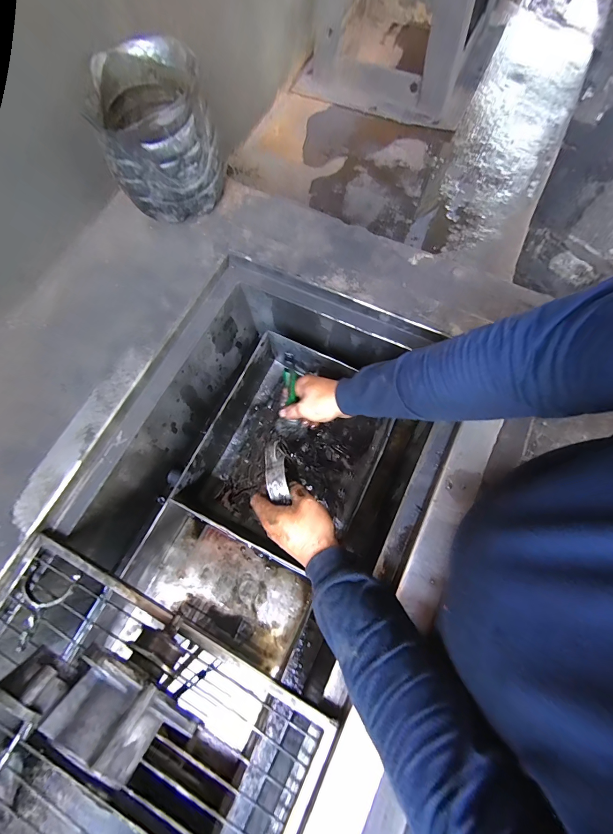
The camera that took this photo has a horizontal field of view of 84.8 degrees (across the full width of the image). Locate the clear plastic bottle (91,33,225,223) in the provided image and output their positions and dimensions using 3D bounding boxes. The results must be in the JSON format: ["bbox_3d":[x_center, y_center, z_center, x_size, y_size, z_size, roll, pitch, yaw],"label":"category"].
[{"bbox_3d":[-0.213,-0.417,0.511,0.144,0.158,0.163,-10,74,-2],"label":"clear plastic bottle"}]

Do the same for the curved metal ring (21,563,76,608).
[{"bbox_3d":[-0.328,0.213,0.413,0.067,0.017,0.040,23,76,7],"label":"curved metal ring"}]

